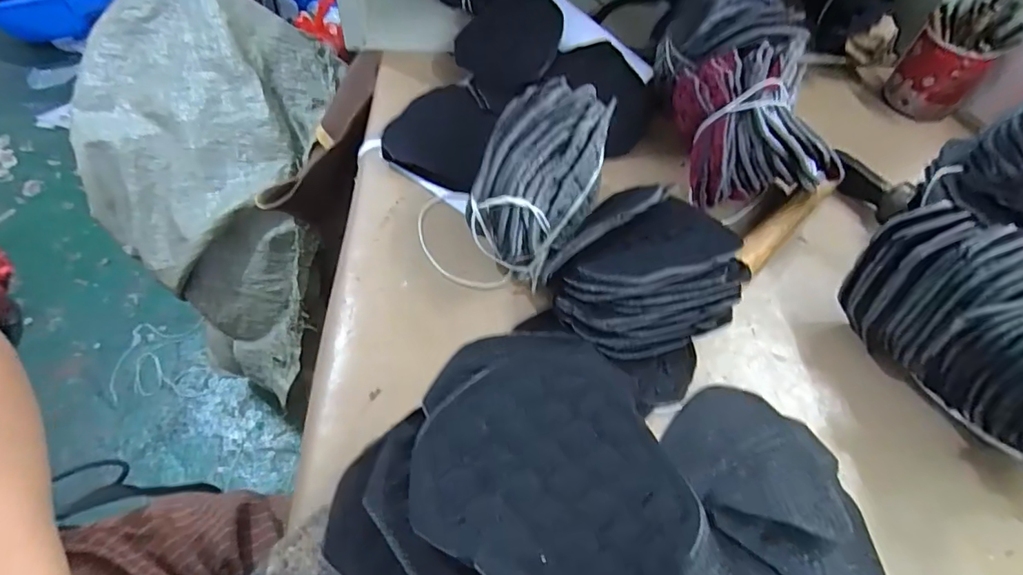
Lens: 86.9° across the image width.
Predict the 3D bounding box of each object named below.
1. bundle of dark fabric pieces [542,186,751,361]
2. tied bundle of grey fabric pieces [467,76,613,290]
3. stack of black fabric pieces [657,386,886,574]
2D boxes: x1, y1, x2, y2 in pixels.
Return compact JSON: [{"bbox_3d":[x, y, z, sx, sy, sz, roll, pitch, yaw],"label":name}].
[{"bbox_3d":[0.083,0.000,0.345,0.109,0.078,0.076,-10,57,-11],"label":"bundle of dark fabric pieces"},{"bbox_3d":[0.017,-0.069,0.368,0.060,0.109,0.096,32,59,16],"label":"tied bundle of grey fabric pieces"},{"bbox_3d":[0.140,0.124,0.287,0.114,0.039,0.169,7,55,0],"label":"stack of black fabric pieces"}]

